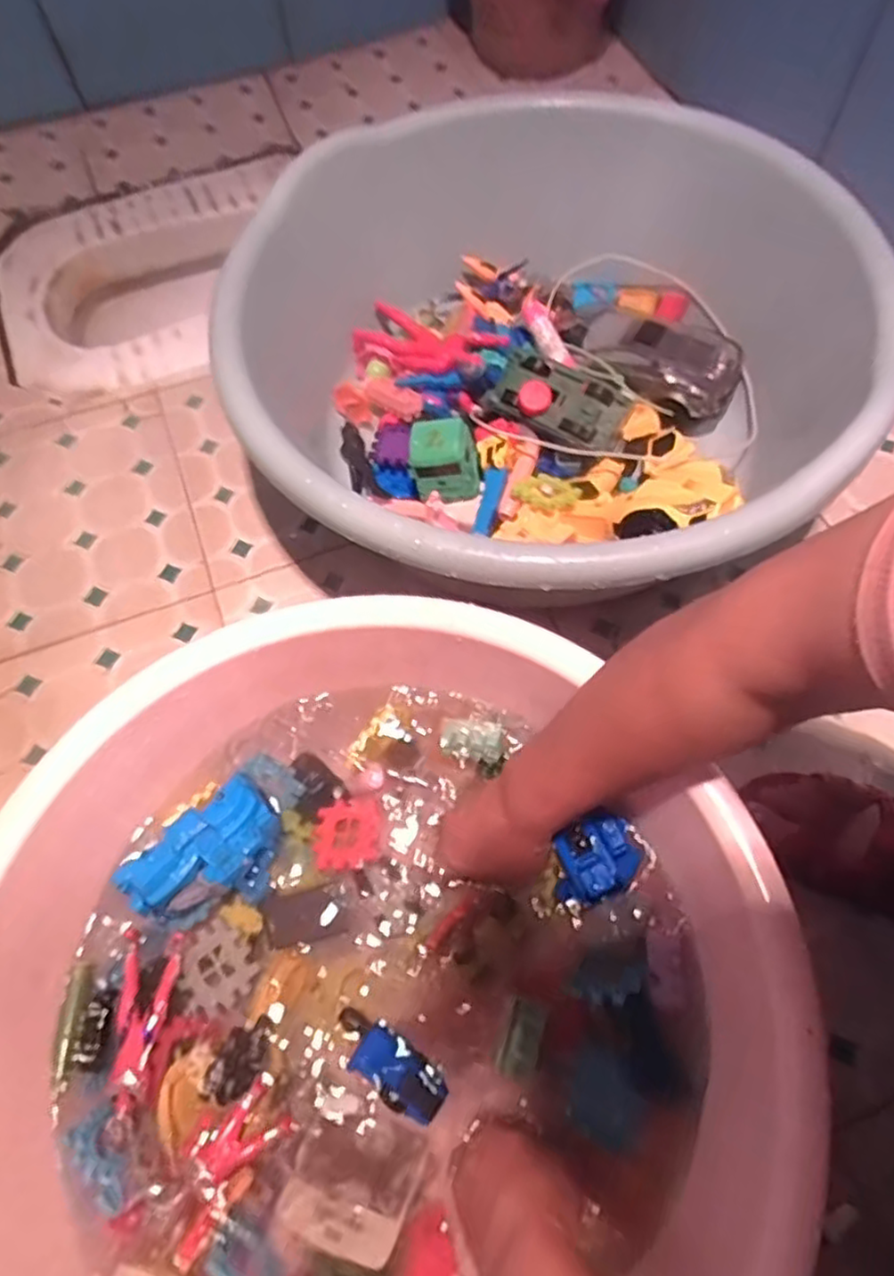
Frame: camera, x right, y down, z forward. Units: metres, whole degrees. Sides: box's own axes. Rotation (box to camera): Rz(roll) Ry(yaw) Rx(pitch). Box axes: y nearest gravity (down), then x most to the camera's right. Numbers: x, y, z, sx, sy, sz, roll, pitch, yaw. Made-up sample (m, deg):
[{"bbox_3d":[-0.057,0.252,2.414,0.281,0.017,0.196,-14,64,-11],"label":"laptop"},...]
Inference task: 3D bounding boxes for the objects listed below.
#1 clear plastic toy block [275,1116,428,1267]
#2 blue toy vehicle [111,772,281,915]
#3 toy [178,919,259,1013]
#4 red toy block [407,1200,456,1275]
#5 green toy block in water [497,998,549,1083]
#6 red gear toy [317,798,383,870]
[{"bbox_3d":[-0.060,0.348,0.447,0.078,0.020,0.070,15,67,7],"label":"clear plastic toy block"},{"bbox_3d":[-0.171,0.159,0.501,0.111,0.039,0.070,-39,71,-15],"label":"blue toy vehicle"},{"bbox_3d":[-0.162,0.231,0.490,0.051,0.008,0.052,0,66,1],"label":"toy"},{"bbox_3d":[-0.009,0.393,0.431,0.027,0.015,0.062,-11,67,-4],"label":"red toy block"},{"bbox_3d":[0.050,0.265,0.458,0.024,0.010,0.047,20,68,9],"label":"green toy block in water"},{"bbox_3d":[-0.073,0.146,0.519,0.049,0.005,0.049,-7,69,13],"label":"red gear toy"}]

